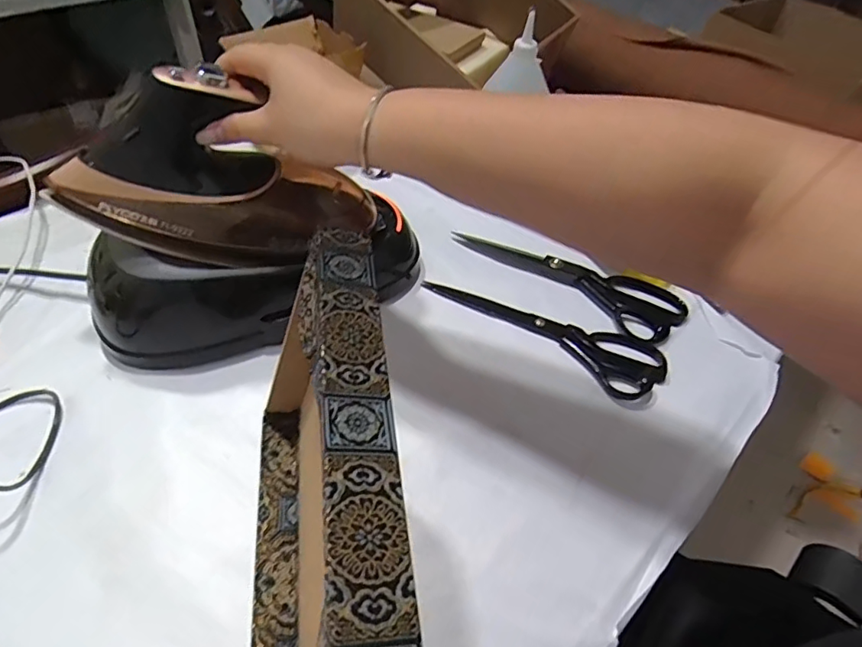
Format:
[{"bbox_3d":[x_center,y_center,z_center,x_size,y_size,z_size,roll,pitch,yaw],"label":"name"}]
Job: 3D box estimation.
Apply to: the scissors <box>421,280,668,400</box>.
[{"bbox_3d":[0.113,-0.003,0.540,0.239,0.011,0.072,32,53,23],"label":"scissors"}]

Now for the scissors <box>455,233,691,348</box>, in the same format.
[{"bbox_3d":[0.142,-0.053,0.572,0.244,0.023,0.063,29,52,21],"label":"scissors"}]

